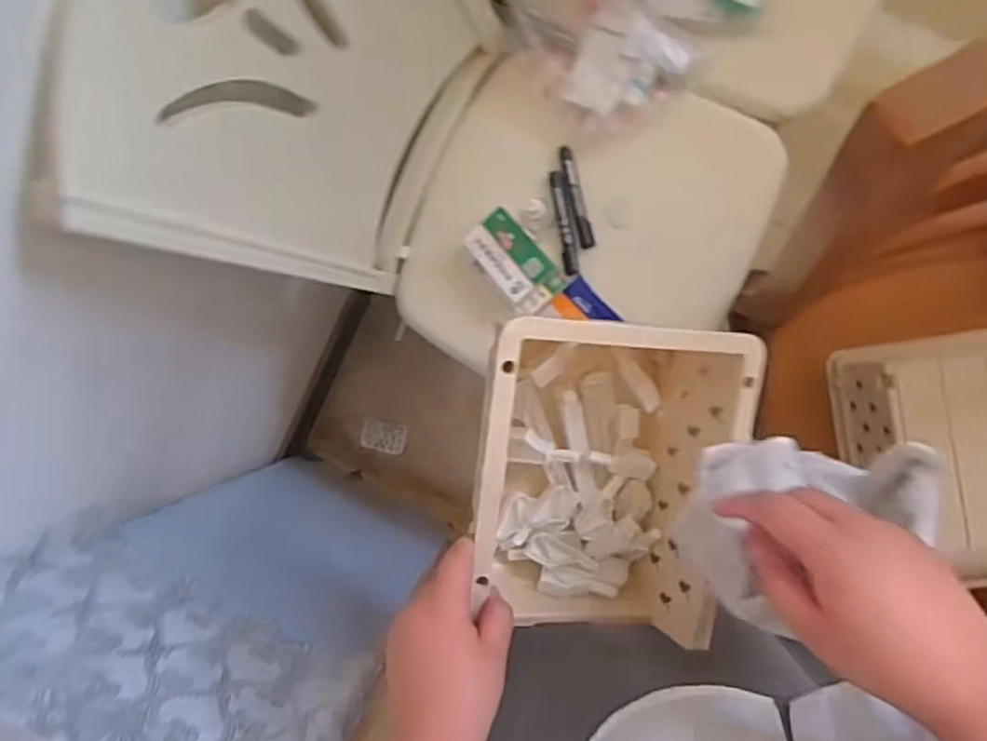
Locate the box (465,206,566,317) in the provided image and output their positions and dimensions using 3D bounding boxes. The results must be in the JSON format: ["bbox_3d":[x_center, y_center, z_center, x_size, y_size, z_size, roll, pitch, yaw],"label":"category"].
[{"bbox_3d":[0.025,-0.132,0.903,0.075,0.029,0.124,-42,88,6],"label":"box"}]

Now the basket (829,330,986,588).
[{"bbox_3d":[0.500,0.102,0.813,0.179,0.118,0.266,-10,92,6],"label":"basket"}]

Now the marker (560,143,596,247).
[{"bbox_3d":[0.105,-0.218,0.928,0.019,0.024,0.129,-14,91,7],"label":"marker"}]

